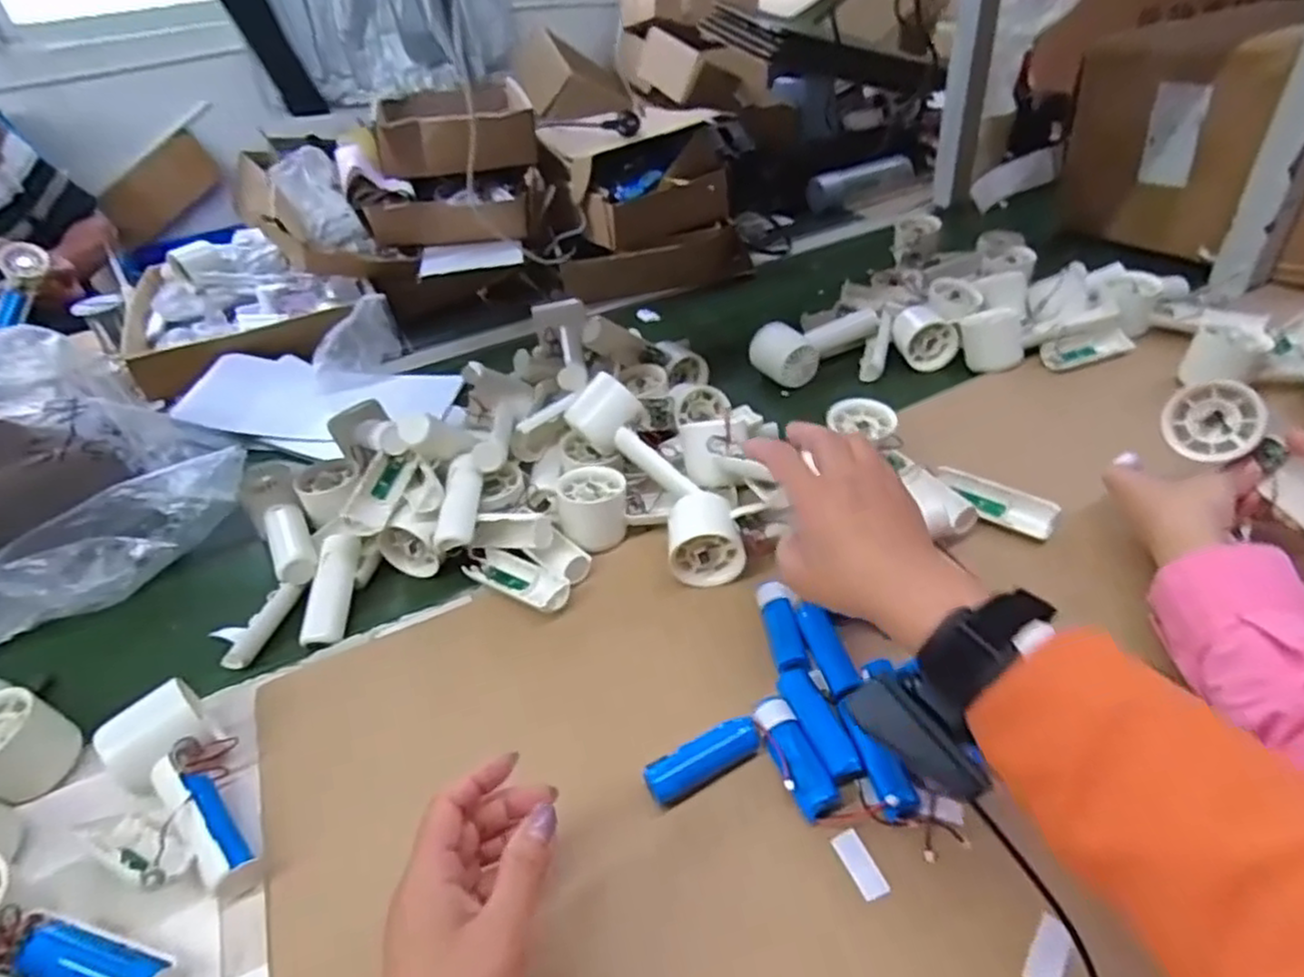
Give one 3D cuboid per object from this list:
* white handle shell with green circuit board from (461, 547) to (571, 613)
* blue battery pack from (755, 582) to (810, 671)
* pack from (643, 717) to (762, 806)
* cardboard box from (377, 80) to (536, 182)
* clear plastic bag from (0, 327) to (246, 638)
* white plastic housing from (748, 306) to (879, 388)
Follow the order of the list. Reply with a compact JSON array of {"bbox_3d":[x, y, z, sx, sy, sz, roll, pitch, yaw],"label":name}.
[{"bbox_3d":[-0.110,0.072,0.573,0.104,0.021,0.037,23,48,30],"label":"white handle shell with green circuit board"},{"bbox_3d":[0.092,0.097,0.504,0.022,0.017,0.068,-9,40,-2],"label":"blue battery pack"},{"bbox_3d":[0.032,0.166,0.440,0.076,0.018,0.023,-22,42,-18],"label":"pack"},{"bbox_3d":[-0.277,-0.504,0.999,0.200,0.066,0.234,-14,40,-9],"label":"cardboard box"},{"bbox_3d":[-0.540,-0.020,0.647,0.247,0.163,0.307,-9,40,-3],"label":"clear plastic bag"},{"bbox_3d":[0.183,-0.165,0.798,0.145,0.044,0.065,-27,44,-23],"label":"white plastic housing"}]

